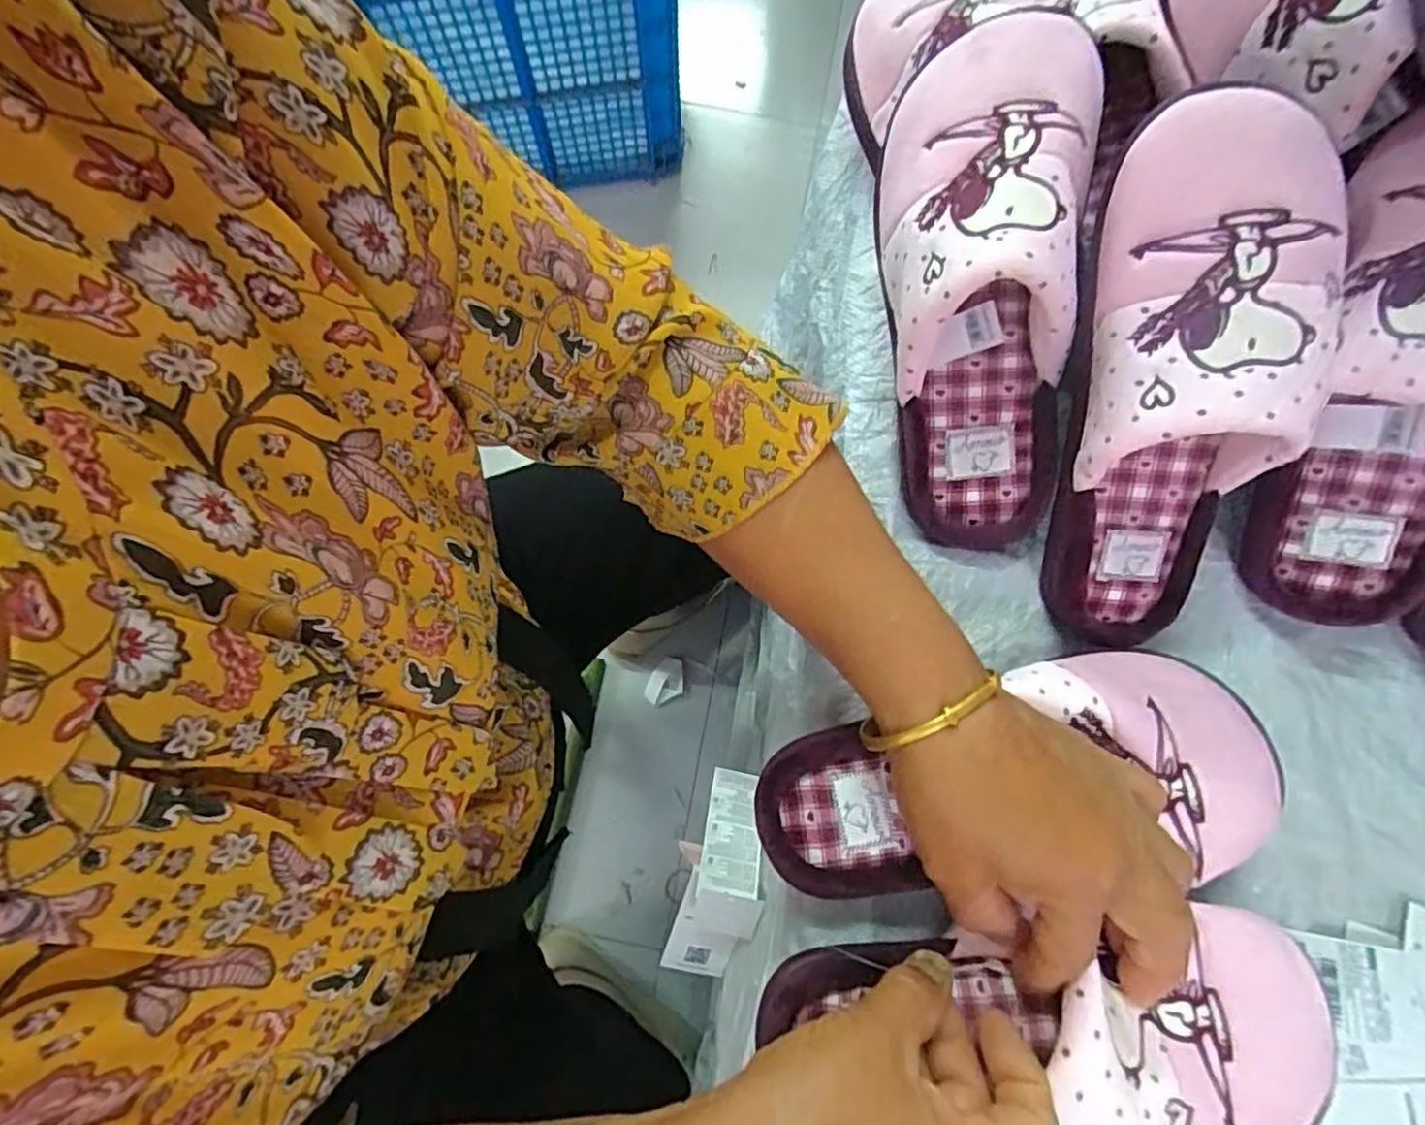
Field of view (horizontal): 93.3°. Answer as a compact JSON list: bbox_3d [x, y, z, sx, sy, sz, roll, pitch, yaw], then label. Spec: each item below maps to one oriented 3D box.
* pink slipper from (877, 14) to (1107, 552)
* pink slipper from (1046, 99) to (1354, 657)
[{"bbox_3d":[0.132,-0.122,0.322,0.091,0.084,0.241,-6,110,-2],"label":"pink slipper"},{"bbox_3d":[0.212,-0.071,0.300,0.086,0.073,0.237,0,115,-1],"label":"pink slipper"}]

